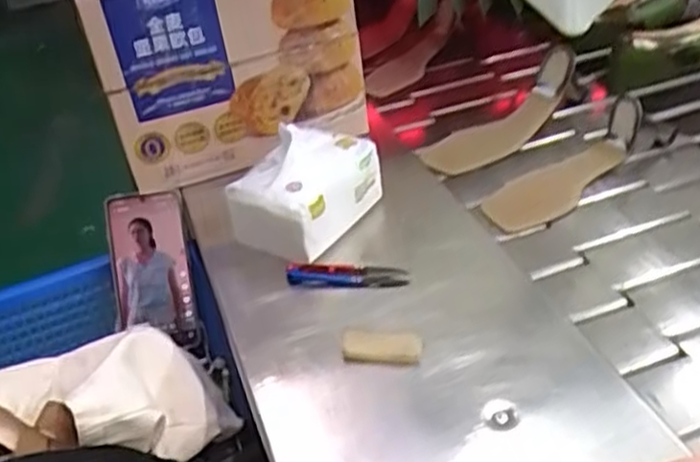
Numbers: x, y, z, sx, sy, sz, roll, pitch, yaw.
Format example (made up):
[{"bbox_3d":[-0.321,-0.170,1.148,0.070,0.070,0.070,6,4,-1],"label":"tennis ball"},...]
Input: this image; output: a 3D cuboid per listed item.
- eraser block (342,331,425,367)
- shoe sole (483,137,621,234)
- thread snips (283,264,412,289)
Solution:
[{"bbox_3d":[0.025,0.089,0.557,0.060,0.020,0.021,-2,36,12],"label":"eraser block"},{"bbox_3d":[0.219,-0.057,0.796,0.076,0.021,0.190,26,44,36],"label":"shoe sole"},{"bbox_3d":[-0.003,0.039,0.641,0.107,0.013,0.020,-2,36,13],"label":"thread snips"}]

